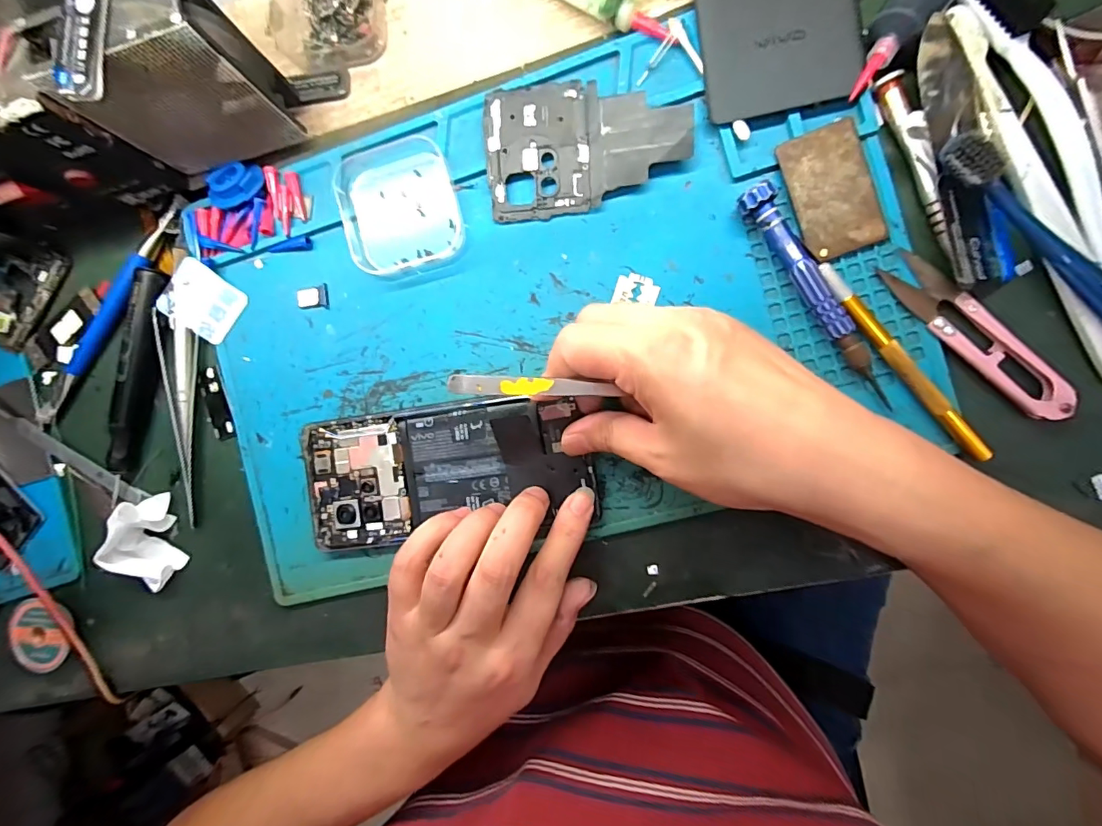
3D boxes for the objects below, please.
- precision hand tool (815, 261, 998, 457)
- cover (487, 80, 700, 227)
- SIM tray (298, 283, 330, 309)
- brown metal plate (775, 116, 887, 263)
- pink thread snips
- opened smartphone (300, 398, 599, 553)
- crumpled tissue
[{"bbox_3d":[0.165,-0.025,0.227,0.008,0.012,0.113,-37,86,8],"label":"precision hand tool"},{"bbox_3d":[0.018,-0.139,0.248,0.104,0.005,0.064,-2,98,12],"label":"cover"},{"bbox_3d":[-0.139,-0.068,0.279,0.019,0.004,0.013,-3,91,9],"label":"SIM tray"},{"bbox_3d":[0.138,-0.108,0.233,0.038,0.005,0.060,-16,89,9],"label":"brown metal plate"},{"bbox_3d":[0.199,-0.036,0.223,0.022,0.008,0.097,-42,85,8],"label":"pink thread snips"},{"bbox_3d":[-0.059,0.030,0.262,0.160,0.015,0.070,-11,90,12],"label":"opened smartphone"},{"bbox_3d":[-0.245,0.080,0.289,0.039,0.024,0.050,29,96,7],"label":"crumpled tissue"}]

